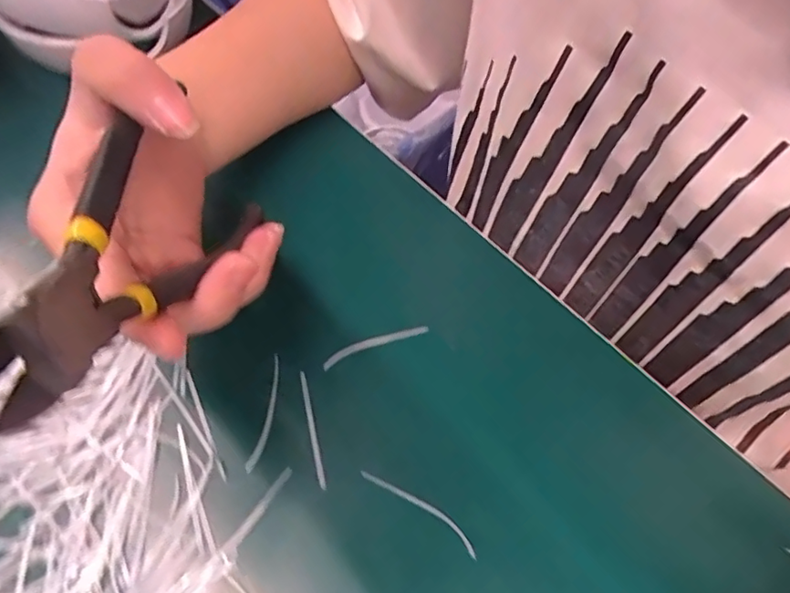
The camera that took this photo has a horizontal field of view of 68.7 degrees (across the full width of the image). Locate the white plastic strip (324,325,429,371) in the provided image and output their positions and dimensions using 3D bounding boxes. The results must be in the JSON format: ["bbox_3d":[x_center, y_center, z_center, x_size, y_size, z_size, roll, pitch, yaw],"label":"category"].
[{"bbox_3d":[-0.009,0.021,0.262,0.051,0.004,0.006,-20,60,-16],"label":"white plastic strip"}]

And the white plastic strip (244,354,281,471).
[{"bbox_3d":[-0.053,0.047,0.241,0.006,0.008,0.050,9,56,2],"label":"white plastic strip"}]

